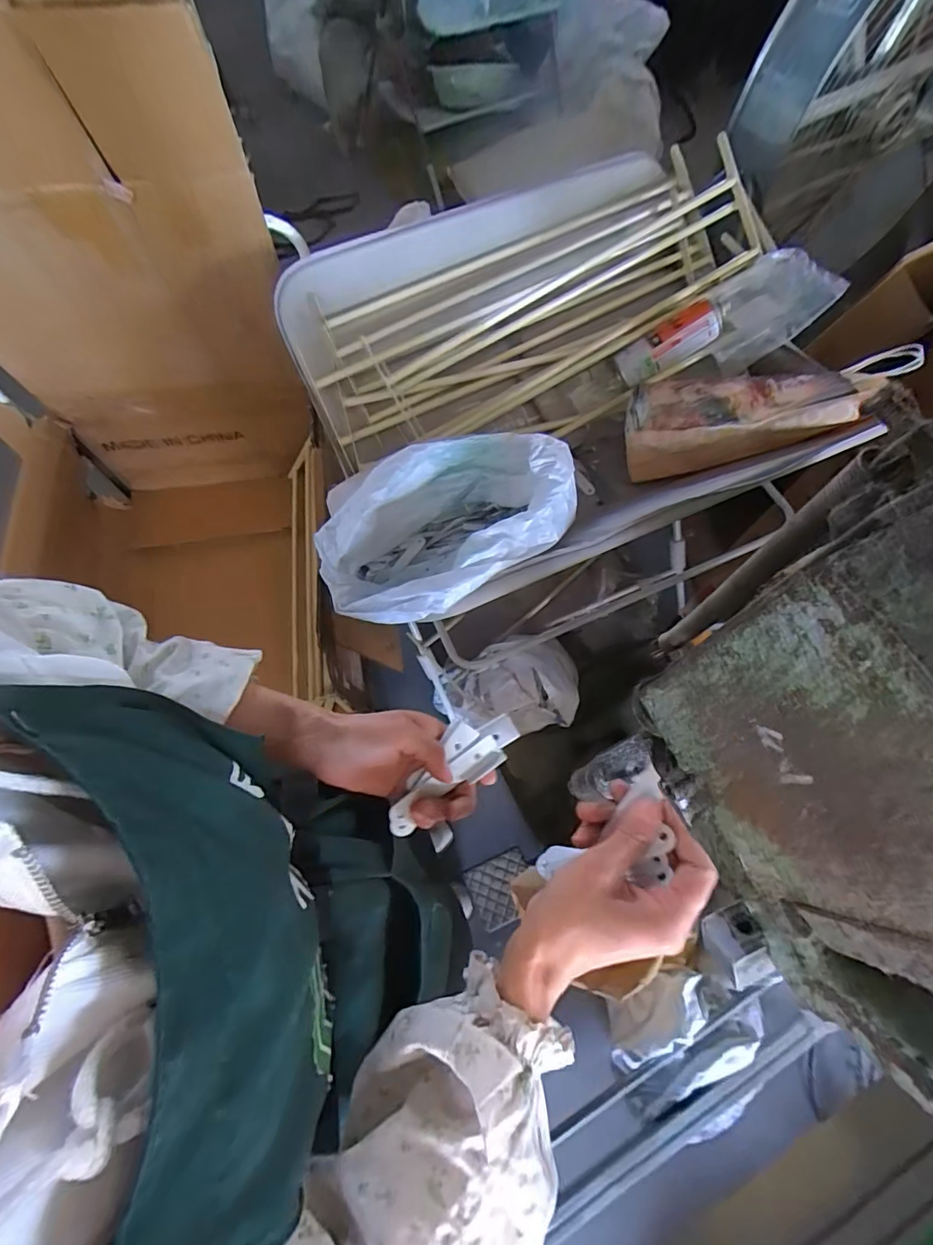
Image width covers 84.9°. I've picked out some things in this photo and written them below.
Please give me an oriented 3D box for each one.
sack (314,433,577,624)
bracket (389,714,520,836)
[{"bbox_3d":[-0.035,-0.110,0.655,0.299,0.208,0.203,-27,70,-9],"label":"sack"},{"bbox_3d":[-0.013,0.114,0.399,0.122,0.024,0.043,-39,73,-14],"label":"bracket"}]

